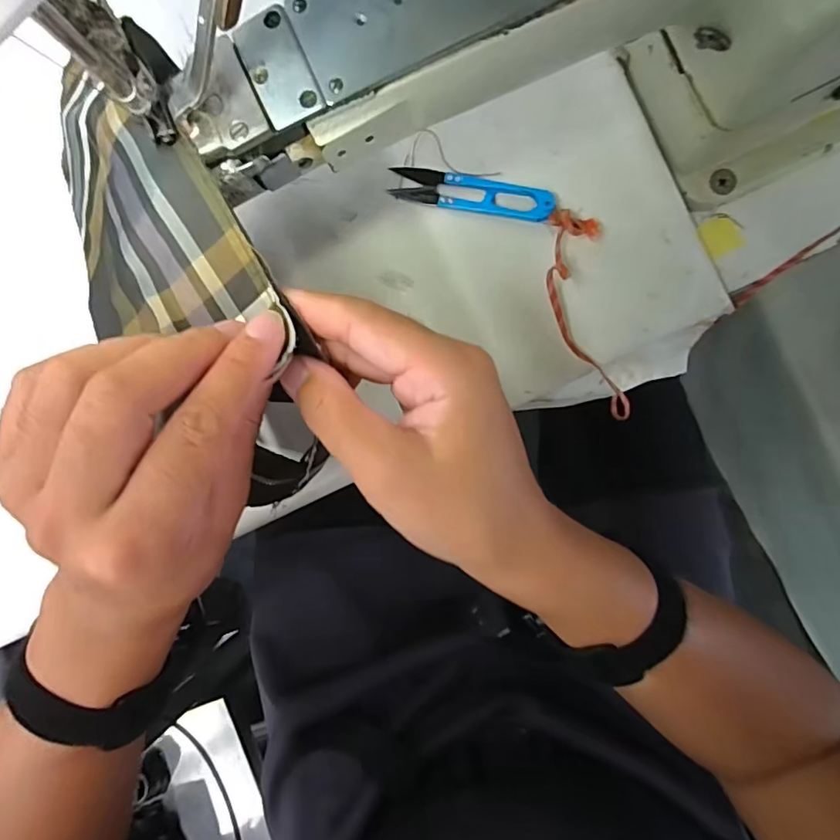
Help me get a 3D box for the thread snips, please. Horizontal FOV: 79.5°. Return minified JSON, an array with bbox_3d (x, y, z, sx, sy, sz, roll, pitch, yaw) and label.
[{"bbox_3d":[0.031,-0.139,0.307,0.099,0.010,0.022,14,92,7],"label":"thread snips"}]

